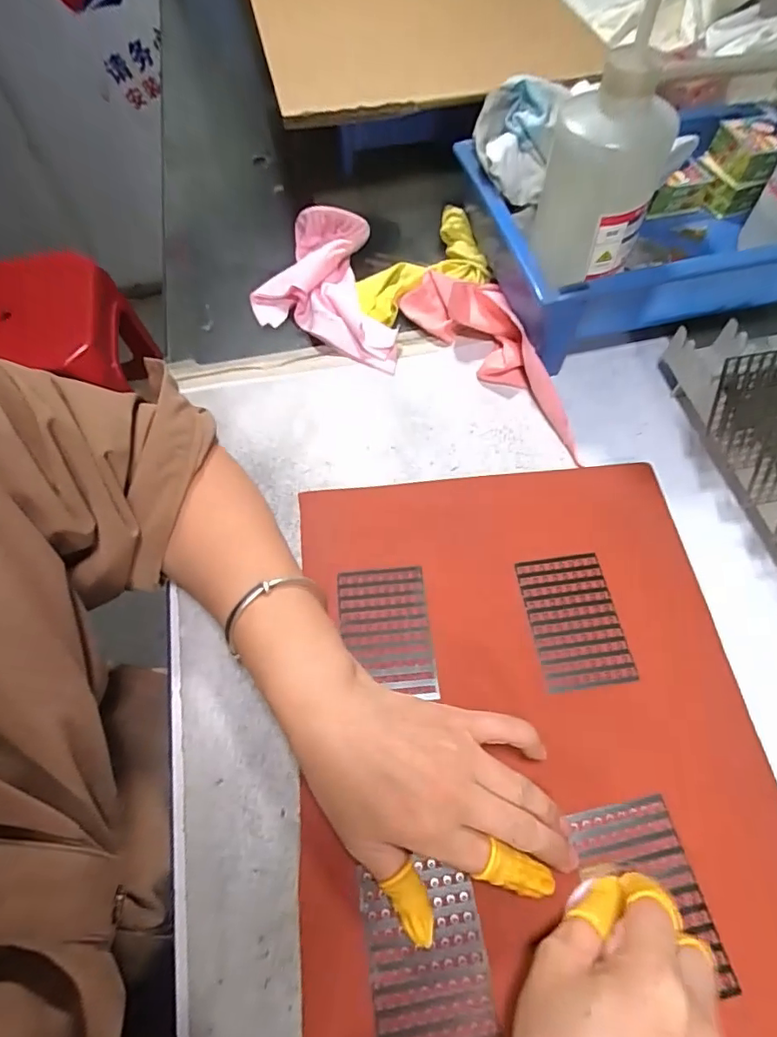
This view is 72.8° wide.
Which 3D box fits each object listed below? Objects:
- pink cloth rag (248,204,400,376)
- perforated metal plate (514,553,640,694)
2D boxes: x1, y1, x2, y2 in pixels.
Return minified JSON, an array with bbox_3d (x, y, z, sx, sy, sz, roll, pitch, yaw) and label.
[{"bbox_3d":[-0.062,-0.201,0.461,0.115,0.041,0.165,-8,62,-4],"label":"pink cloth rag"},{"bbox_3d":[0.117,0.064,0.333,0.056,0.004,0.084,-7,62,-4],"label":"perforated metal plate"}]

